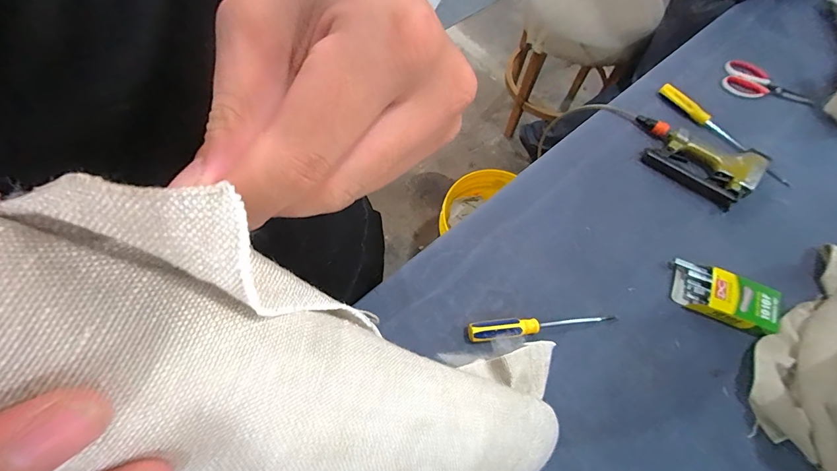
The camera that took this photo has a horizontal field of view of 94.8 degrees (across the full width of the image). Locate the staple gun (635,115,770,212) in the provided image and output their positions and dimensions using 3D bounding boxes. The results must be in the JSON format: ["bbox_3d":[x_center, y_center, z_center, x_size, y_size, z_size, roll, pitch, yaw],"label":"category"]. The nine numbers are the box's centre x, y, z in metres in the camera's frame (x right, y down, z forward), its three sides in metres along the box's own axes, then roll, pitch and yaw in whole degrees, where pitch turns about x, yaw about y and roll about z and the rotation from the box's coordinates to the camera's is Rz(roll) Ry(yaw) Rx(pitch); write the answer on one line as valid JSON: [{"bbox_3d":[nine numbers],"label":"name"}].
[{"bbox_3d":[0.532,-0.153,0.751,0.245,0.041,0.122,39,72,18],"label":"staple gun"}]

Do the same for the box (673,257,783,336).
[{"bbox_3d":[0.507,0.100,0.636,0.158,0.035,0.083,22,67,10],"label":"box"}]

